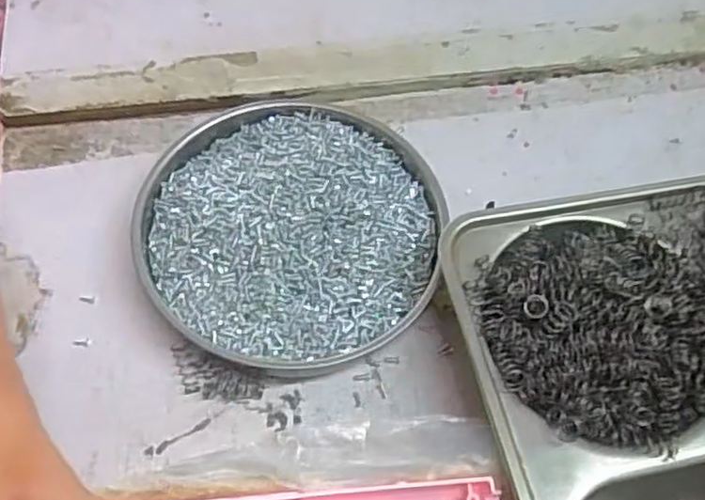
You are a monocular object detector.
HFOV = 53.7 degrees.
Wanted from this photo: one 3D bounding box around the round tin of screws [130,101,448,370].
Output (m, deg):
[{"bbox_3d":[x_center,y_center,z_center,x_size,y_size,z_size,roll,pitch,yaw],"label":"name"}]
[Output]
[{"bbox_3d":[-0.029,-0.009,0.318,0.133,0.024,0.131,1,61,-2],"label":"round tin of screws"}]

